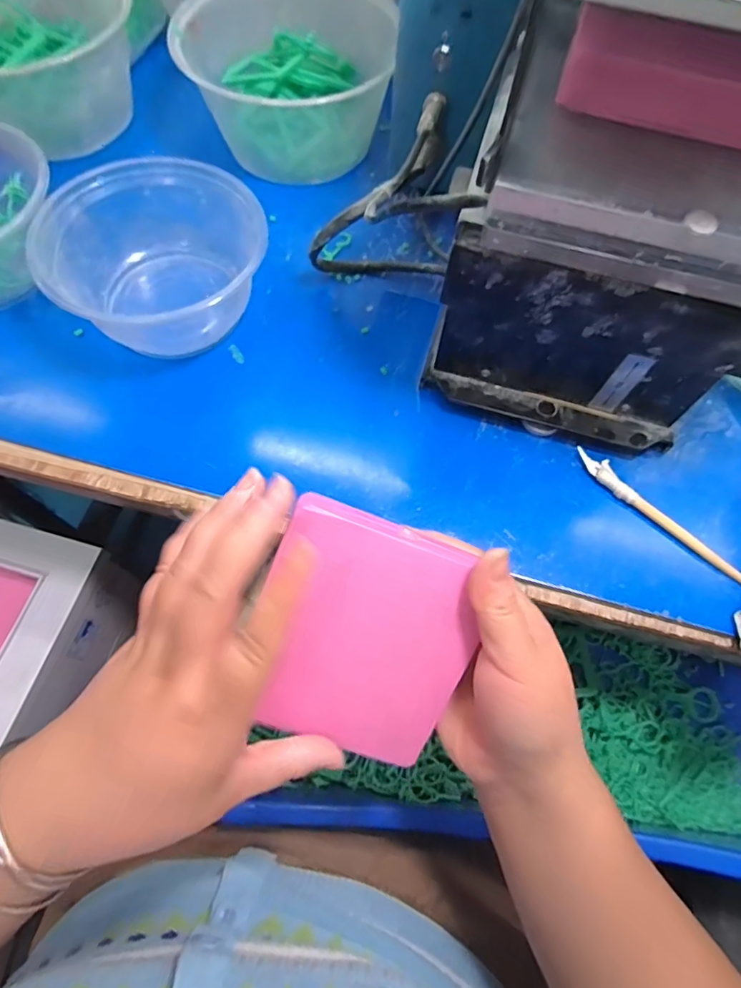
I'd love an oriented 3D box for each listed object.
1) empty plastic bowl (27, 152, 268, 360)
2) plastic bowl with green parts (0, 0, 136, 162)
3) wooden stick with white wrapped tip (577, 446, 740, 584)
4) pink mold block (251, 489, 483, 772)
[{"bbox_3d":[-0.136,-0.150,0.346,0.134,0.068,0.111,-23,69,-12],"label":"empty plastic bowl"},{"bbox_3d":[-0.262,-0.343,0.410,0.169,0.067,0.148,-28,70,-14],"label":"plastic bowl with green parts"},{"bbox_3d":[0.171,0.014,0.308,0.120,0.006,0.014,42,71,15],"label":"wooden stick with white wrapped tip"},{"bbox_3d":[-0.003,0.067,0.245,0.093,0.017,0.109,18,102,-8],"label":"pink mold block"}]

